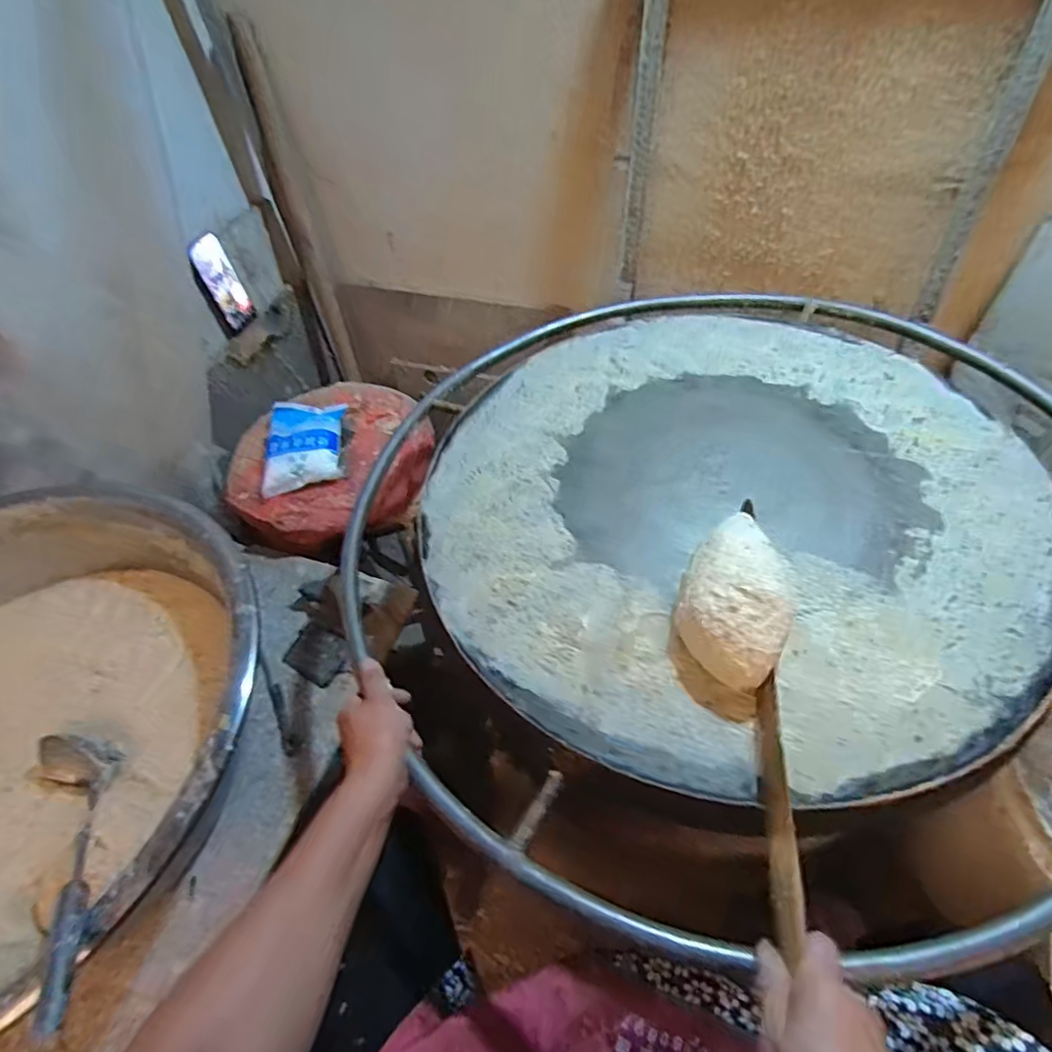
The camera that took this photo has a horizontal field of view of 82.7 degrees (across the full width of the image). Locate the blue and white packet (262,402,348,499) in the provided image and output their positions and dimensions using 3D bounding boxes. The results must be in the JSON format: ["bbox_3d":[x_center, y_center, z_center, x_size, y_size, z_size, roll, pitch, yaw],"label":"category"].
[{"bbox_3d":[-0.338,-0.125,0.923,0.109,0.050,0.178,-8,50,-1],"label":"blue and white packet"}]

